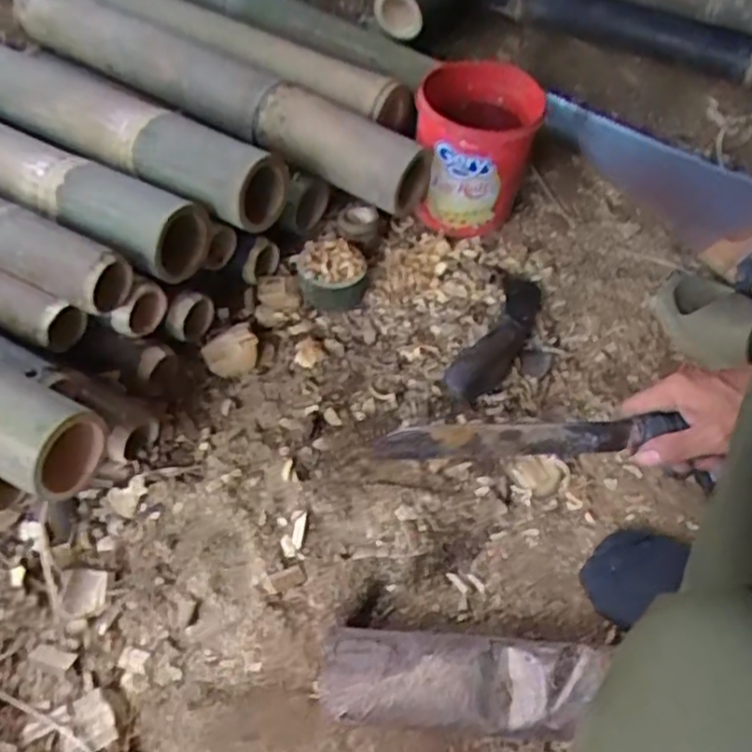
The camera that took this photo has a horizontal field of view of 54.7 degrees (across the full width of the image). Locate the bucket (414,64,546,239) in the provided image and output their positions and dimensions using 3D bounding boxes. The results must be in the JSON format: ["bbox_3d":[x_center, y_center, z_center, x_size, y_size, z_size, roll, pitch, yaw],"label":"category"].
[{"bbox_3d":[0.121,-0.289,0.905,0.137,0.154,0.190,12,53,6],"label":"bucket"}]

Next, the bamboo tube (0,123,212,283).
[{"bbox_3d":[-0.451,-0.246,0.776,0.586,0.094,0.090,23,55,15],"label":"bamboo tube"}]

